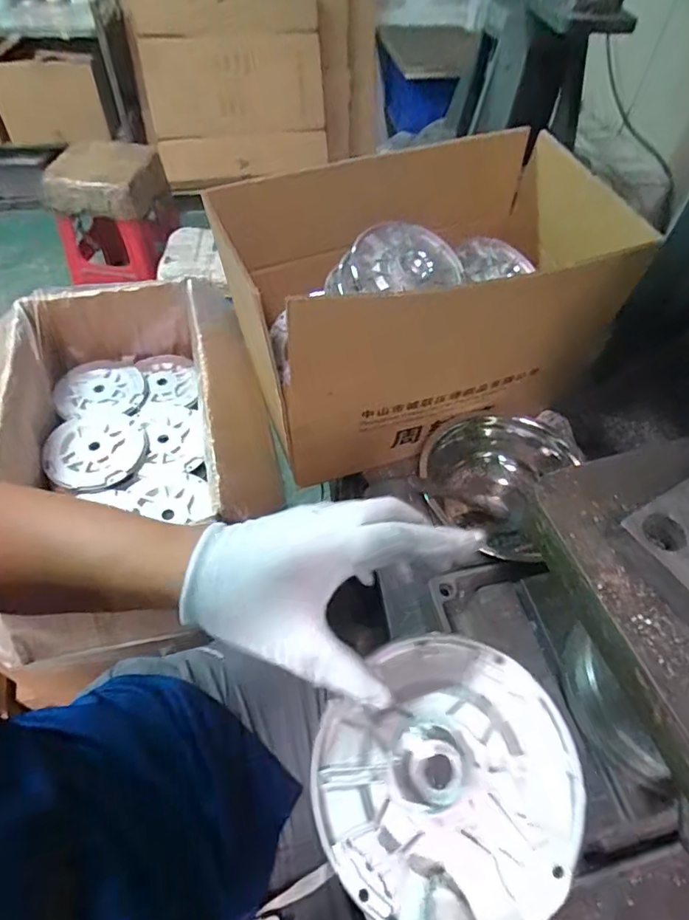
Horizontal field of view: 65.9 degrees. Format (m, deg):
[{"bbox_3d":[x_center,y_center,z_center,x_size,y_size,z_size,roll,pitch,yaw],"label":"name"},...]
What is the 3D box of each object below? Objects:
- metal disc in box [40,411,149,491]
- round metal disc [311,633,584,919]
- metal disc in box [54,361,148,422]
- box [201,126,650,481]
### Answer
[{"bbox_3d":[-0.361,-0.015,0.774,0.134,0.028,0.137,2,53,-2],"label":"metal disc in box"},{"bbox_3d":[0.051,0.166,0.288,0.134,0.025,0.129,-13,53,17],"label":"round metal disc"},{"bbox_3d":[-0.390,-0.116,0.848,0.126,0.019,0.120,2,53,-2],"label":"metal disc in box"},{"bbox_3d":[0.102,-0.212,0.736,0.466,0.276,0.294,-16,56,-14],"label":"box"}]

